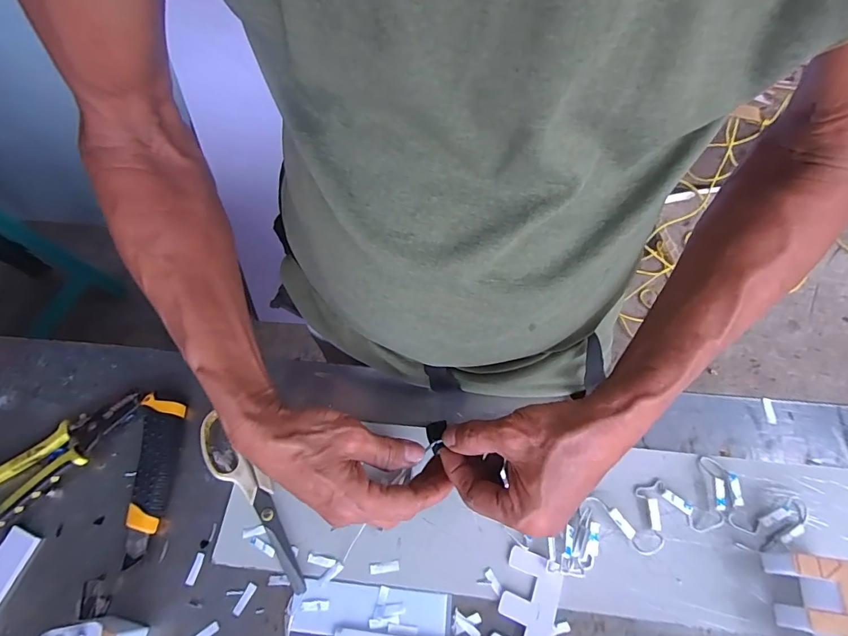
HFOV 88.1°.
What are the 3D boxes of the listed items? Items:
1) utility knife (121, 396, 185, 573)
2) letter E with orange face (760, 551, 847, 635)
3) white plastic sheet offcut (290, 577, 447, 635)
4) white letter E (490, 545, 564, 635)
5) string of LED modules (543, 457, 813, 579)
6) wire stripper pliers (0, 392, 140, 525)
[{"bbox_3d":[-0.266,0.151,0.430,0.036,0.020,0.153,-6,61,-1],"label":"utility knife"},{"bbox_3d":[0.303,0.230,0.336,0.048,0.045,0.086,9,62,8],"label":"letter E with orange face"},{"bbox_3d":[-0.045,0.250,0.374,0.126,0.004,0.039,4,63,5],"label":"white plastic sheet offcut"},{"bbox_3d":[0.086,0.242,0.364,0.046,0.005,0.083,17,63,12],"label":"white letter E"},{"bbox_3d":[0.217,0.174,0.387,0.228,0.018,0.066,-8,61,-2],"label":"string of LED modules"},{"bbox_3d":[-0.368,0.132,0.446,0.057,0.019,0.158,40,70,22],"label":"wire stripper pliers"}]

